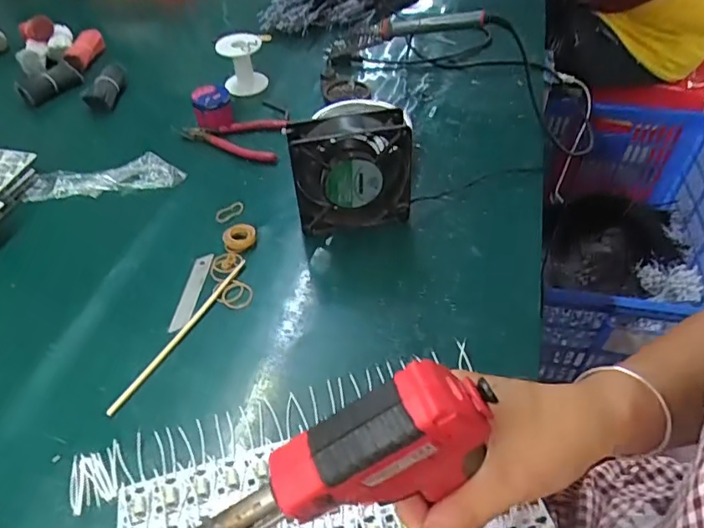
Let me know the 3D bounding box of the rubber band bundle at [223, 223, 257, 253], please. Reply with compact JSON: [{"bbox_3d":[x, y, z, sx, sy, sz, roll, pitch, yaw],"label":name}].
[{"bbox_3d":[-0.123,-0.029,0.581,0.035,0.016,0.031,-15,47,-11],"label":"rubber band bundle"}]

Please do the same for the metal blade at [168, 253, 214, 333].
[{"bbox_3d":[-0.162,0.027,0.535,0.018,0.004,0.100,3,47,5],"label":"metal blade"}]

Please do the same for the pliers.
[{"bbox_3d":[-0.175,-0.171,0.716,0.165,0.022,0.086,5,46,8],"label":"pliers"}]

